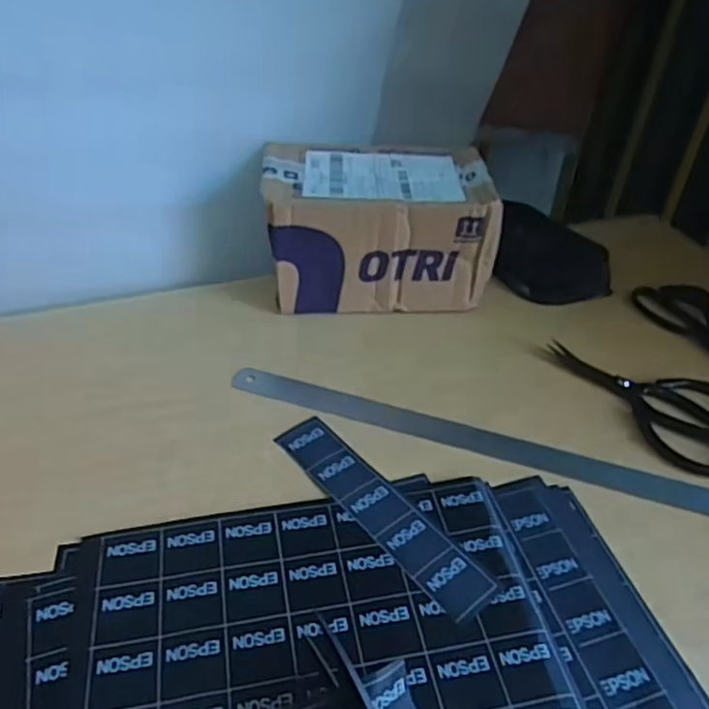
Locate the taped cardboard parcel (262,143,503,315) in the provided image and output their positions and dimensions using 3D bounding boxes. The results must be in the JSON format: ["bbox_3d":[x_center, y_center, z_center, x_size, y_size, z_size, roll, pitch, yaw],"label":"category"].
[{"bbox_3d":[0.023,-0.133,0.679,0.220,0.123,0.126,-1,41,-5],"label":"taped cardboard parcel"}]

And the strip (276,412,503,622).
[{"bbox_3d":[0.017,0.114,0.493,0.042,0.004,0.206,-27,47,-31],"label":"strip"}]

